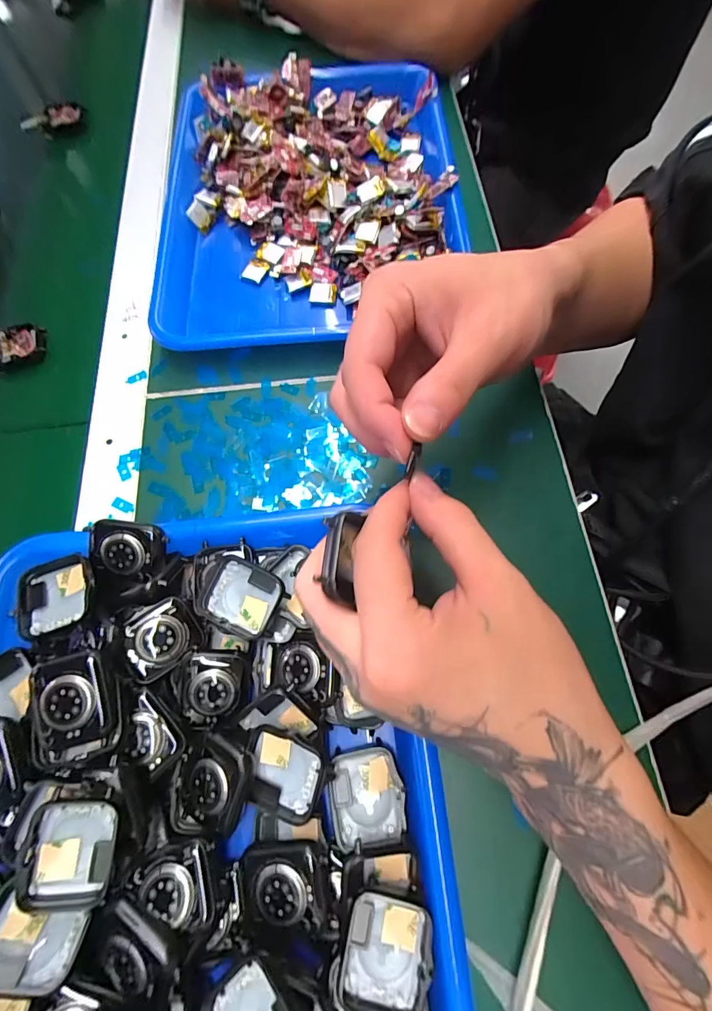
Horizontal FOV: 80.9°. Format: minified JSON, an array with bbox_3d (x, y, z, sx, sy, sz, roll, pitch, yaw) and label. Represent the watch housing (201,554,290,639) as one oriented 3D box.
[{"bbox_3d":[-0.064,0.051,0.236,0.043,0.013,0.036,25,73,11],"label":"watch housing"}]

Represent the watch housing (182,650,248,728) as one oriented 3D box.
[{"bbox_3d":[-0.078,0.100,0.229,0.030,0.014,0.039,6,70,4],"label":"watch housing"}]

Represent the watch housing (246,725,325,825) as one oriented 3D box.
[{"bbox_3d":[-0.037,0.137,0.214,0.038,0.014,0.037,13,71,7],"label":"watch housing"}]

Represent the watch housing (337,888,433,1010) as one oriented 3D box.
[{"bbox_3d":[0.014,0.199,0.186,0.037,0.009,0.042,9,71,6],"label":"watch housing"}]

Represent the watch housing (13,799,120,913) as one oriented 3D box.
[{"bbox_3d":[-0.130,0.156,0.189,0.036,0.010,0.041,9,73,-15],"label":"watch housing"}]

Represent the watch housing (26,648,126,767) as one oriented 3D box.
[{"bbox_3d":[-0.138,0.099,0.203,0.038,0.010,0.049,-10,88,-12],"label":"watch housing"}]

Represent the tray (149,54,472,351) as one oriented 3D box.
[{"bbox_3d":[-0.043,-0.280,0.371,0.264,0.043,0.328,-5,70,1],"label":"tray"}]

